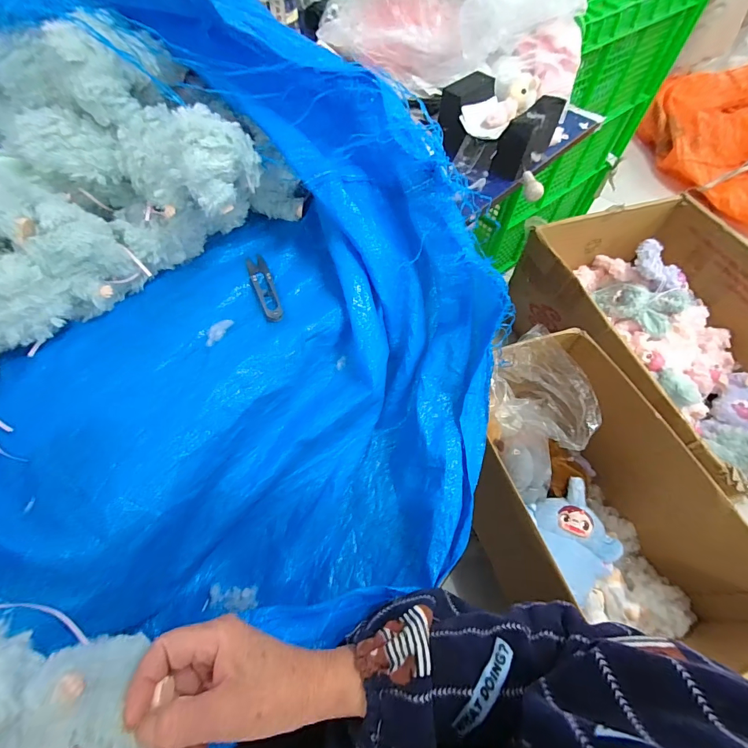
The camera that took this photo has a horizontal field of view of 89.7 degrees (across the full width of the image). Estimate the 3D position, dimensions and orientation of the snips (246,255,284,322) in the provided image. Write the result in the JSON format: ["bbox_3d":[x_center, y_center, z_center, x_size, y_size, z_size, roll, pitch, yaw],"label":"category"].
[{"bbox_3d":[-0.123,-0.099,0.423,0.022,0.004,0.104,-18,61,-13],"label":"snips"}]

